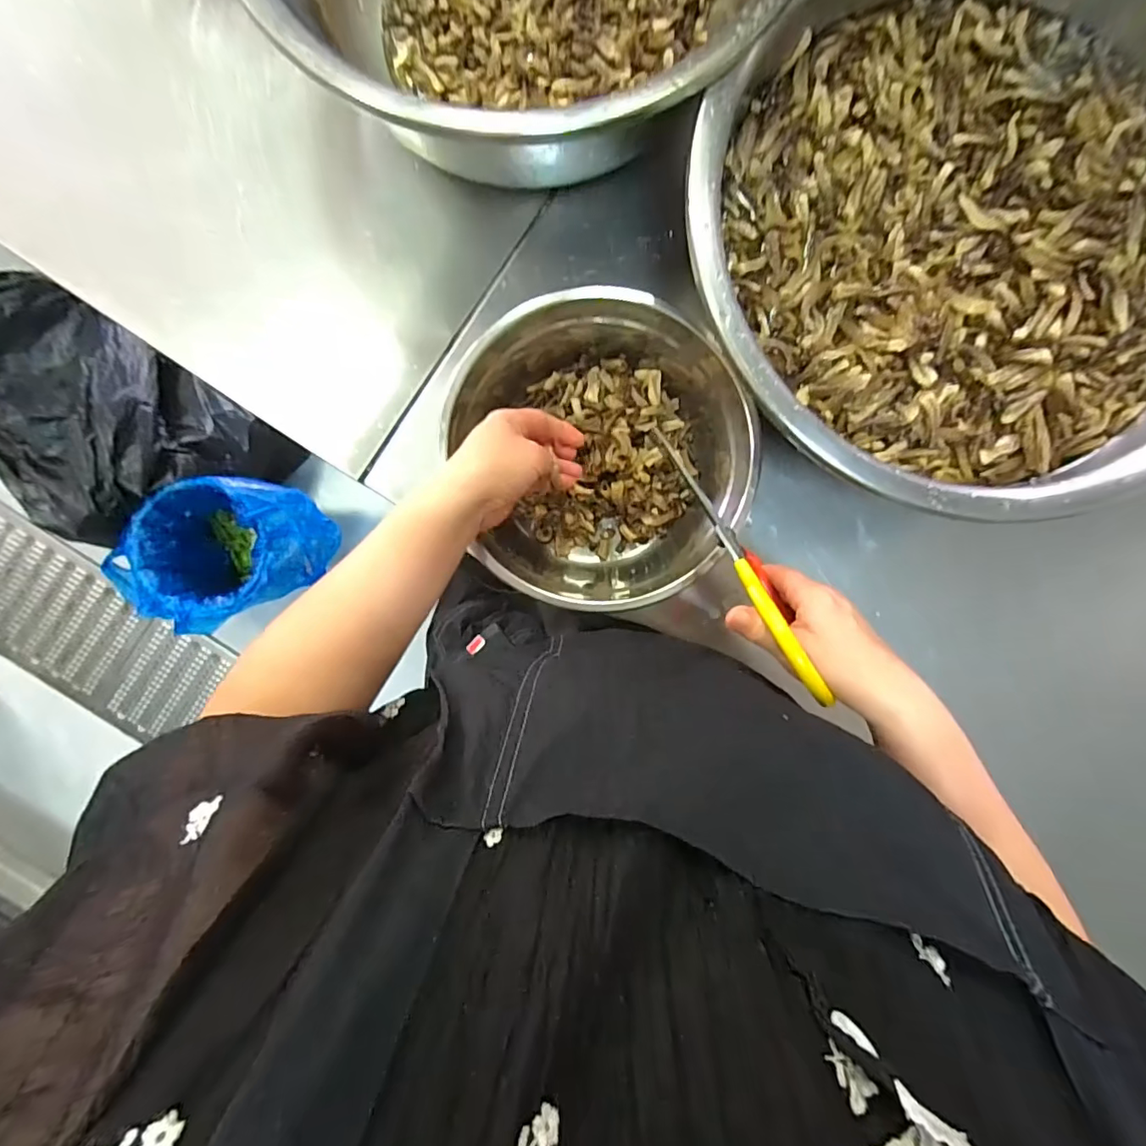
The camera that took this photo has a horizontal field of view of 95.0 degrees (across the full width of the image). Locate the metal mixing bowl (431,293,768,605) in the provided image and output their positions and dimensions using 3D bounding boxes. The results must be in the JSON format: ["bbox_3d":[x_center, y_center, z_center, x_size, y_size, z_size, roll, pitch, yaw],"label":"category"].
[{"bbox_3d":[0.021,-0.107,0.467,0.249,0.105,0.227,0,90,3],"label":"metal mixing bowl"}]

